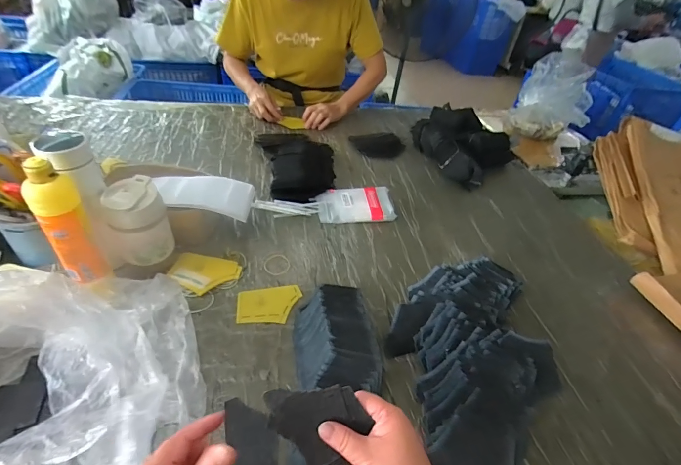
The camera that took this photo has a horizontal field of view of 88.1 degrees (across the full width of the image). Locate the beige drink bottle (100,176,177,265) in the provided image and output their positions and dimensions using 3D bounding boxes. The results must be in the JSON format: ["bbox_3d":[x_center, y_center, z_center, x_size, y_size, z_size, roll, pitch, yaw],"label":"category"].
[{"bbox_3d":[-0.322,-0.004,0.571,0.082,0.150,0.073,-27,52,-35],"label":"beige drink bottle"}]

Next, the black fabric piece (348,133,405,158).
[{"bbox_3d":[0.106,-0.259,1.028,0.157,0.029,0.113,10,41,3],"label":"black fabric piece"}]

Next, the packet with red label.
[{"bbox_3d":[0.033,-0.063,0.799,0.173,0.026,0.101,-1,42,-10],"label":"packet with red label"}]

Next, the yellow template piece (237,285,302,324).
[{"bbox_3d":[-0.118,0.118,0.588,0.102,0.004,0.073,-2,42,-11],"label":"yellow template piece"}]

